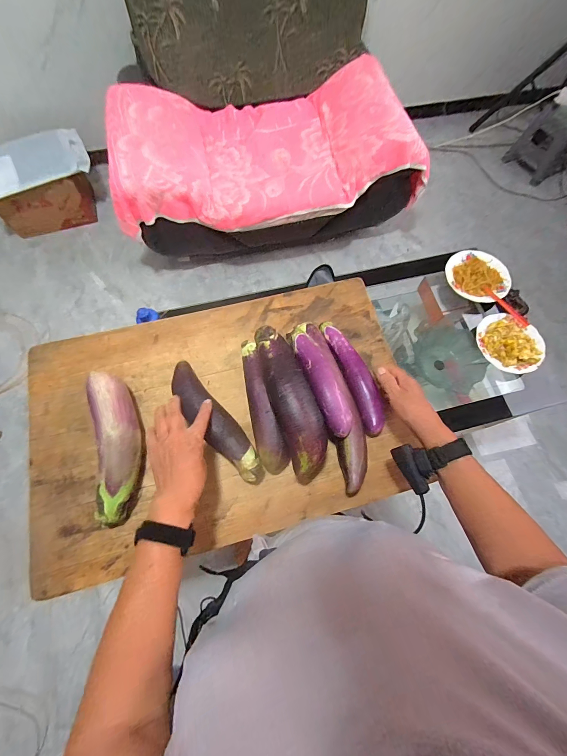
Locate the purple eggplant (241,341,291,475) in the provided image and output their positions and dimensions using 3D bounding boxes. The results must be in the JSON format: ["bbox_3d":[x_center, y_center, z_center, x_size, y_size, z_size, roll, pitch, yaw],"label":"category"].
[{"bbox_3d":[-0.042,0.043,0.537,0.044,0.065,0.229,-16,70,-7],"label":"purple eggplant"}]

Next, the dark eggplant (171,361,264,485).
[{"bbox_3d":[-0.117,0.073,0.533,0.053,0.051,0.242,-37,74,-14],"label":"dark eggplant"}]

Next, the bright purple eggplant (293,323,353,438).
[{"bbox_3d":[0.058,-0.003,0.518,0.050,0.046,0.206,-16,70,-7],"label":"bright purple eggplant"}]

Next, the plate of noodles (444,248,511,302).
[{"bbox_3d":[0.643,-0.339,1.048,0.171,0.035,0.201,-20,71,-8],"label":"plate of noodles"}]

